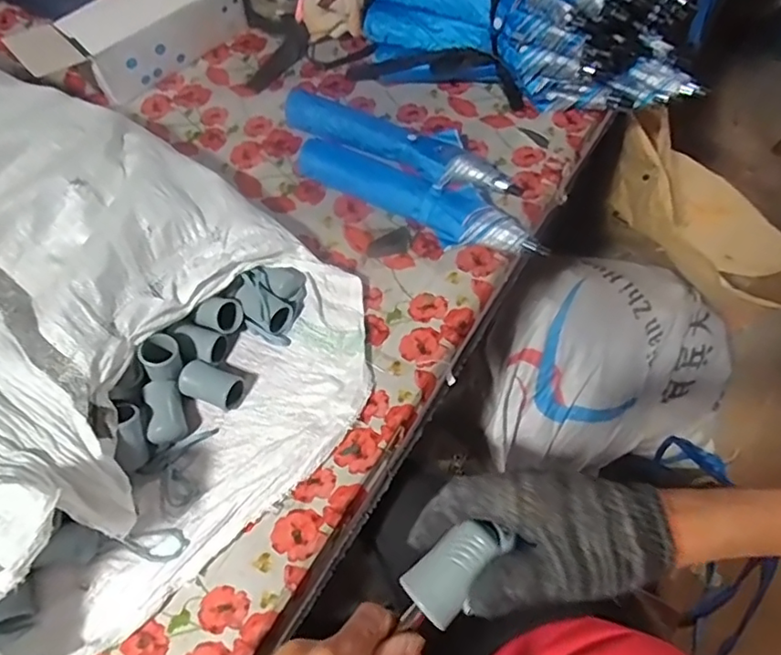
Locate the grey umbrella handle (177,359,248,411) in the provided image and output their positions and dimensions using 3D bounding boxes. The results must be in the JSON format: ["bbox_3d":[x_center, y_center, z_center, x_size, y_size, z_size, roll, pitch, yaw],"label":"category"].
[{"bbox_3d":[-0.186,0.060,0.599,0.064,0.029,0.038,19,64,10],"label":"grey umbrella handle"}]

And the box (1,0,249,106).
[{"bbox_3d":[-0.361,-0.420,0.823,0.311,0.100,0.103,-33,67,-16],"label":"box"}]

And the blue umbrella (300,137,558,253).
[{"bbox_3d":[0.037,-0.160,0.709,0.314,0.047,0.071,26,66,14],"label":"blue umbrella"}]

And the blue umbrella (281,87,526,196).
[{"bbox_3d":[0.013,-0.241,0.751,0.325,0.047,0.076,22,65,12],"label":"blue umbrella"}]

